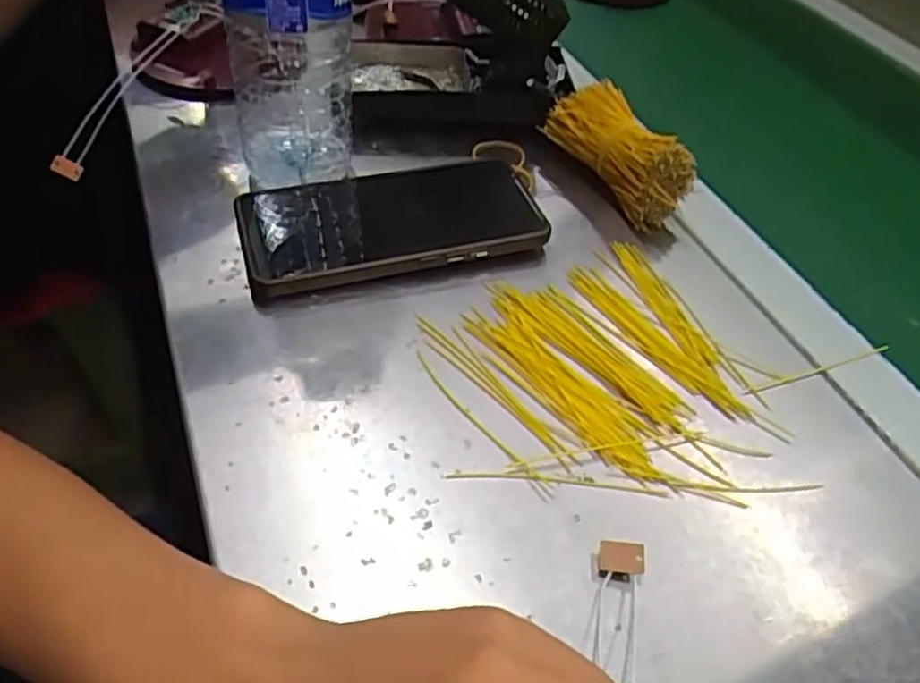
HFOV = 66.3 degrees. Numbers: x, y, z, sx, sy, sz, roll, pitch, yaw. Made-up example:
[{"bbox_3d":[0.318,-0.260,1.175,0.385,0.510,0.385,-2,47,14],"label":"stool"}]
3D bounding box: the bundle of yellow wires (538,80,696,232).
[{"bbox_3d":[0.094,-0.114,0.421,0.040,0.046,0.101,-20,53,-23],"label":"bundle of yellow wires"}]

